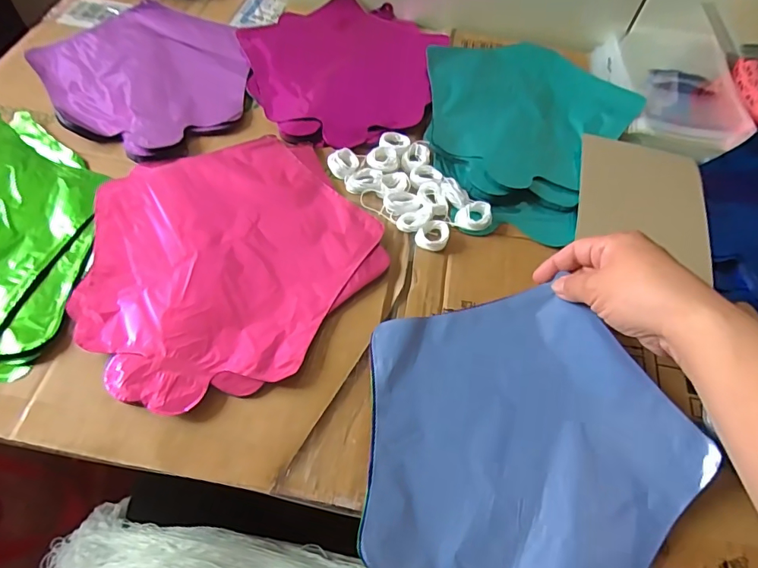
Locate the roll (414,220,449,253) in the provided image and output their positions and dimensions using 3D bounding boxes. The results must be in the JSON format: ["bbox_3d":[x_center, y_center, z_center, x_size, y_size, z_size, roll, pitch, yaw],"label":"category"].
[{"bbox_3d":[0.048,-0.042,0.403,0.025,0.009,0.028,31,60,16],"label":"roll"}]

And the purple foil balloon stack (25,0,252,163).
[{"bbox_3d":[-0.245,-0.231,0.494,0.241,0.009,0.202,39,62,20],"label":"purple foil balloon stack"}]

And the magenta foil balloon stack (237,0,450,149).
[{"bbox_3d":[-0.034,-0.252,0.535,0.228,0.017,0.251,-23,61,-18],"label":"magenta foil balloon stack"}]

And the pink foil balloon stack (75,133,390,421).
[{"bbox_3d":[-0.129,-0.028,0.386,0.232,0.009,0.233,-35,65,-23],"label":"pink foil balloon stack"}]

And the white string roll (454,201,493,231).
[{"bbox_3d":[0.086,-0.061,0.417,0.030,0.013,0.029,2,56,-3],"label":"white string roll"}]

